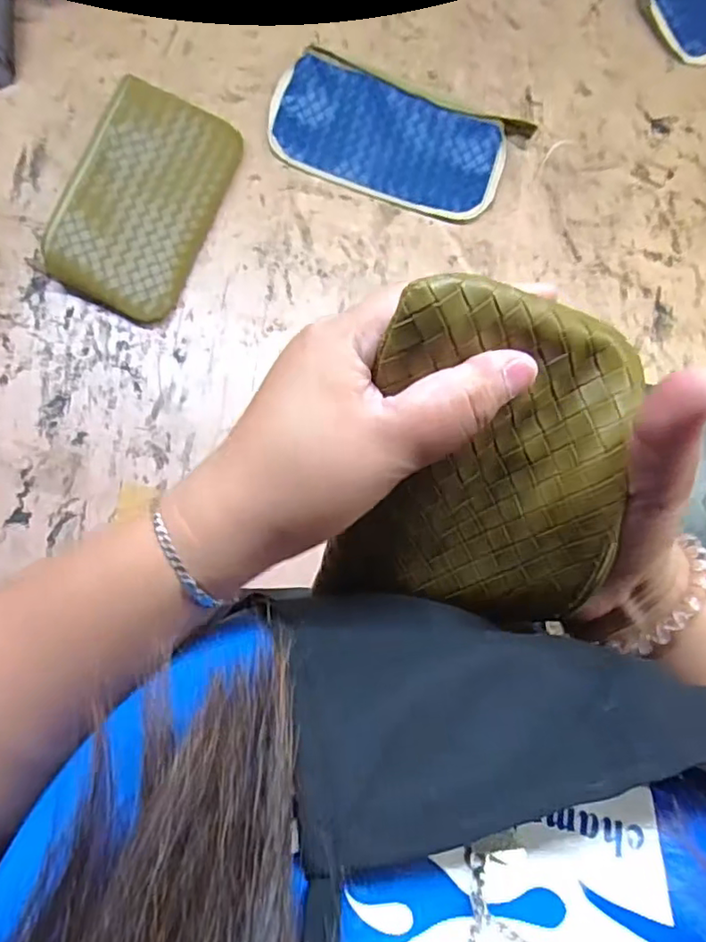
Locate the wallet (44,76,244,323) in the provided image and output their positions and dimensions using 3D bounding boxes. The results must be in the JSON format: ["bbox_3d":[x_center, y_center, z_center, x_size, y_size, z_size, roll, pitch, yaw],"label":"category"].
[{"bbox_3d":[-0.184,-0.242,0.529,0.109,0.044,0.199,21,81,-2],"label":"wallet"}]

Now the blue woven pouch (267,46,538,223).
[{"bbox_3d":[0.036,-0.321,0.573,0.228,0.019,0.113,19,81,-3],"label":"blue woven pouch"}]

